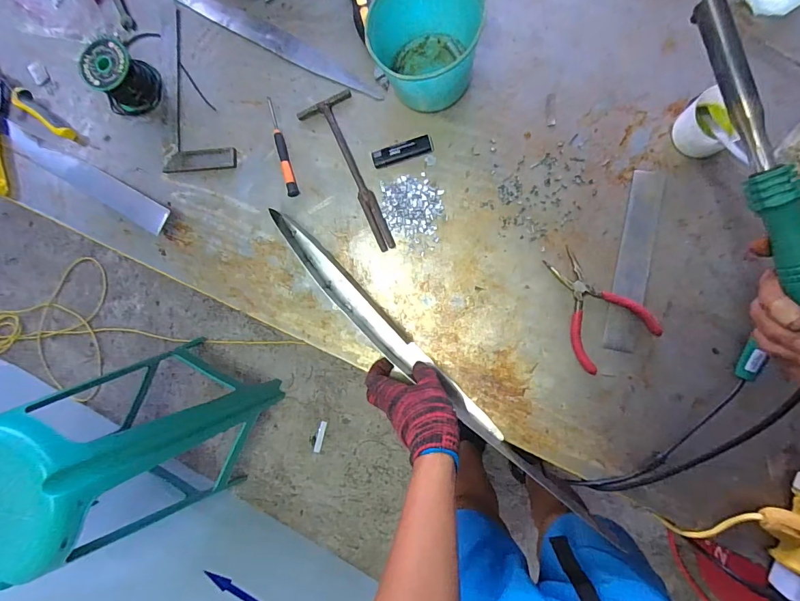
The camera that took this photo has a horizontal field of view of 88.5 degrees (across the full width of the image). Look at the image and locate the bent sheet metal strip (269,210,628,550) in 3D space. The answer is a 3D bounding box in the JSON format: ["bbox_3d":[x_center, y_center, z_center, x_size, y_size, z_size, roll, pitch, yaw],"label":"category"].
[{"bbox_3d":[0.040,0.096,0.538,0.594,0.044,0.048,43,91,4],"label":"bent sheet metal strip"}]

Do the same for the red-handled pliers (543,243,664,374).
[{"bbox_3d":[0.233,0.008,0.508,0.096,0.013,0.144,-38,84,7],"label":"red-handled pliers"}]

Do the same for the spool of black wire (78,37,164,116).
[{"bbox_3d":[-0.394,-0.312,0.575,0.086,0.065,0.079,0,90,9],"label":"spool of black wire"}]

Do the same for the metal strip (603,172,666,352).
[{"bbox_3d":[0.289,-0.049,0.507,0.038,0.008,0.222,11,89,12],"label":"metal strip"}]

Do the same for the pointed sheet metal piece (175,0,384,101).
[{"bbox_3d":[-0.191,-0.380,0.591,0.377,0.004,0.035,30,84,8],"label":"pointed sheet metal piece"}]

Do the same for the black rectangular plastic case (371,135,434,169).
[{"bbox_3d":[0.004,-0.199,0.547,0.081,0.009,0.023,-17,87,8],"label":"black rectangular plastic case"}]

